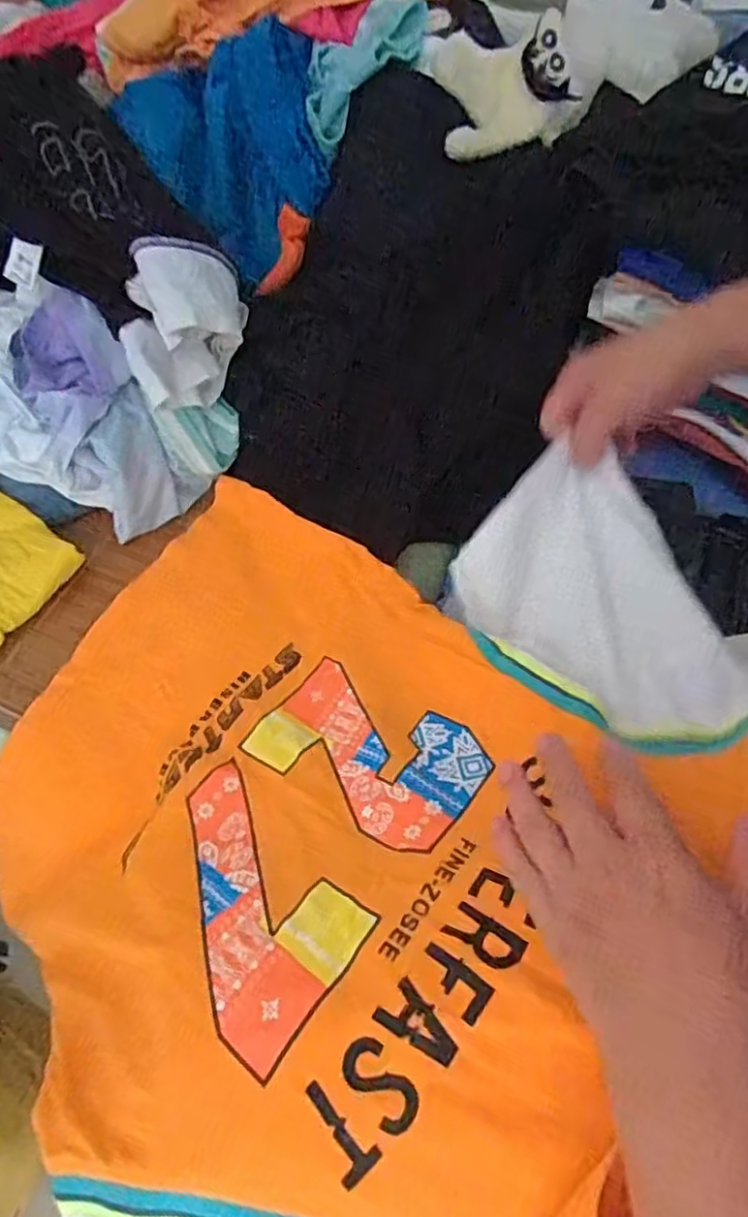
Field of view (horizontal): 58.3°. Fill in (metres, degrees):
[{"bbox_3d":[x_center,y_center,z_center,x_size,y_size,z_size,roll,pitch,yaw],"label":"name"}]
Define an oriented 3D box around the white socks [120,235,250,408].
[{"bbox_3d":[-0.142,-0.215,0.511,0.092,0.095,0.075,-16,65,-9],"label":"white socks"}]

